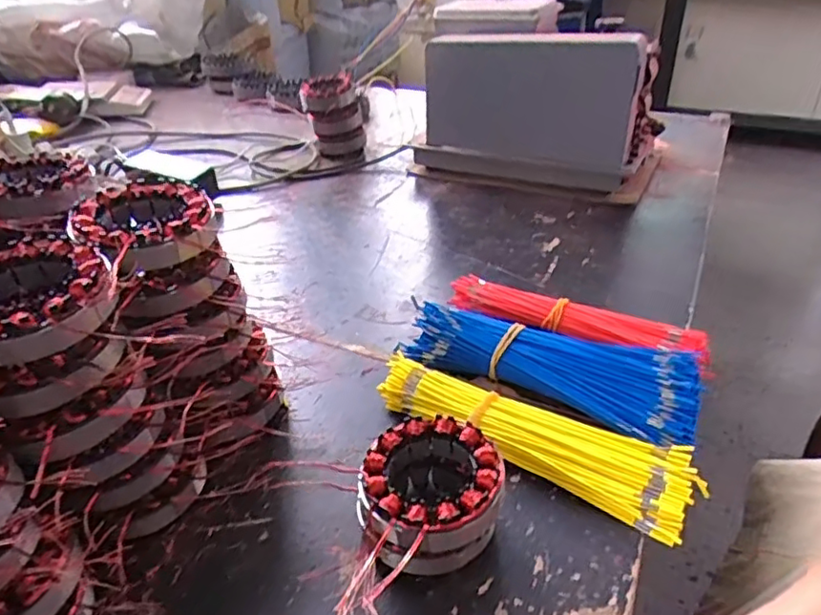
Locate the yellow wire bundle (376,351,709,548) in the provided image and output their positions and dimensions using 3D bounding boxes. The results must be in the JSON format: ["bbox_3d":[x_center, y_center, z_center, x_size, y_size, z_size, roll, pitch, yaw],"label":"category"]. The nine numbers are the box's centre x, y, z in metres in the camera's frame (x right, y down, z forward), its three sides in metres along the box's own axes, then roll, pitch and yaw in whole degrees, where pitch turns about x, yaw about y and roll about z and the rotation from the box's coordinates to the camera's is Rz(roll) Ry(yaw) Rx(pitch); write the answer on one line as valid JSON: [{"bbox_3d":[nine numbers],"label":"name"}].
[{"bbox_3d":[0.089,0.096,0.473,0.240,0.034,0.065,20,38,30],"label":"yellow wire bundle"}]

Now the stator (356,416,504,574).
[{"bbox_3d":[0.012,0.123,0.393,0.081,0.064,0.084,0,32,2],"label":"stator"}]

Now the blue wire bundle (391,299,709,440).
[{"bbox_3d":[0.113,0.052,0.527,0.244,0.048,0.093,13,35,22],"label":"blue wire bundle"}]

